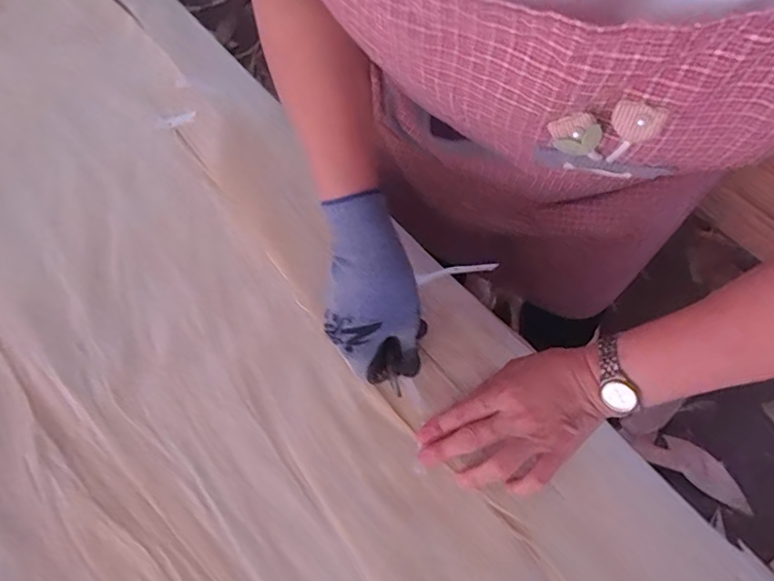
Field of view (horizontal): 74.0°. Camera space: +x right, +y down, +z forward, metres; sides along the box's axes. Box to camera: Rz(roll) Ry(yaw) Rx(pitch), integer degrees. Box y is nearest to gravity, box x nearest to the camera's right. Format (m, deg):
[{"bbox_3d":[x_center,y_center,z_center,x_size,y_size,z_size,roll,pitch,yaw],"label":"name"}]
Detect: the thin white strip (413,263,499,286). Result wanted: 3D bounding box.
[{"bbox_3d":[0.072,-0.019,0.509,0.112,0.009,0.010,-10,65,-38],"label":"thin white strip"}]

